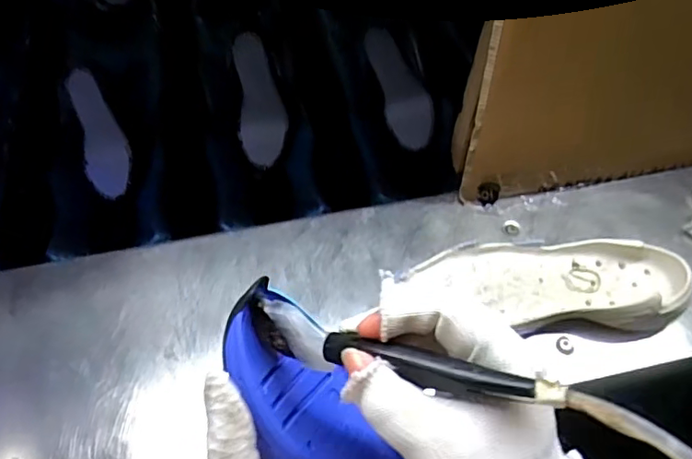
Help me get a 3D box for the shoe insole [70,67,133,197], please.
[{"bbox_3d":[-0.312,-0.123,0.713,0.053,0.014,0.178,-20,75,-13],"label":"shoe insole"}]

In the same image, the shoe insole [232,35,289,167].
[{"bbox_3d":[-0.112,-0.171,0.740,0.059,0.005,0.179,-3,77,-13],"label":"shoe insole"}]

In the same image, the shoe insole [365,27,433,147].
[{"bbox_3d":[0.070,-0.193,0.755,0.057,0.017,0.180,-16,76,-11],"label":"shoe insole"}]

